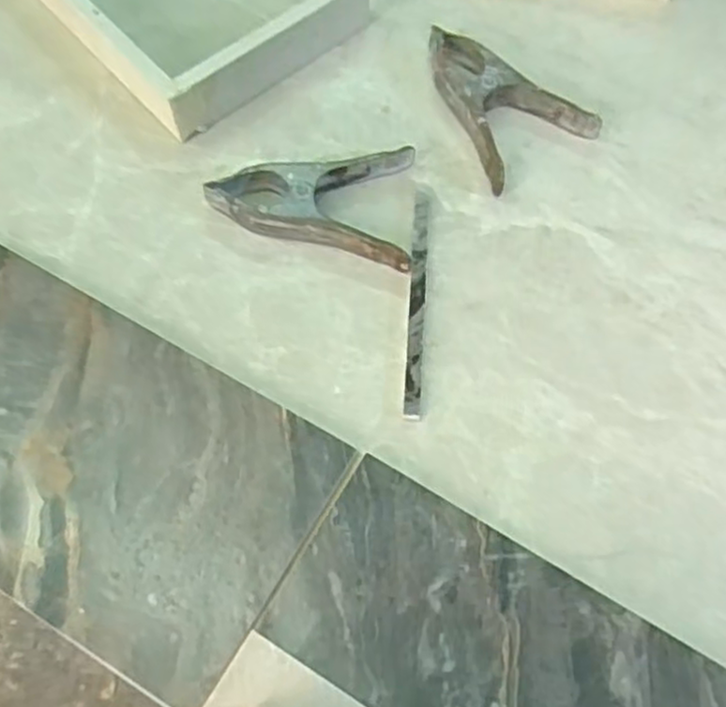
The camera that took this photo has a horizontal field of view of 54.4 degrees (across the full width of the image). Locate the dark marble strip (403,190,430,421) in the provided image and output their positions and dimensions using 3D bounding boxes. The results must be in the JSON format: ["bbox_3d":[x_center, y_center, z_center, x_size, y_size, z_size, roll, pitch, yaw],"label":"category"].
[{"bbox_3d":[0.041,-0.042,0.530,0.013,0.008,0.189,4,66,0],"label":"dark marble strip"}]

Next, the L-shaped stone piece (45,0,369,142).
[{"bbox_3d":[-0.162,-0.345,0.634,0.227,0.051,0.286,-37,72,-16],"label":"L-shaped stone piece"}]

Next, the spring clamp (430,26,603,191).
[{"bbox_3d":[0.123,-0.220,0.599,0.105,0.026,0.154,-23,69,-11],"label":"spring clamp"}]

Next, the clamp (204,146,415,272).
[{"bbox_3d":[-0.037,-0.126,0.554,0.157,0.025,0.100,10,67,3],"label":"clamp"}]

